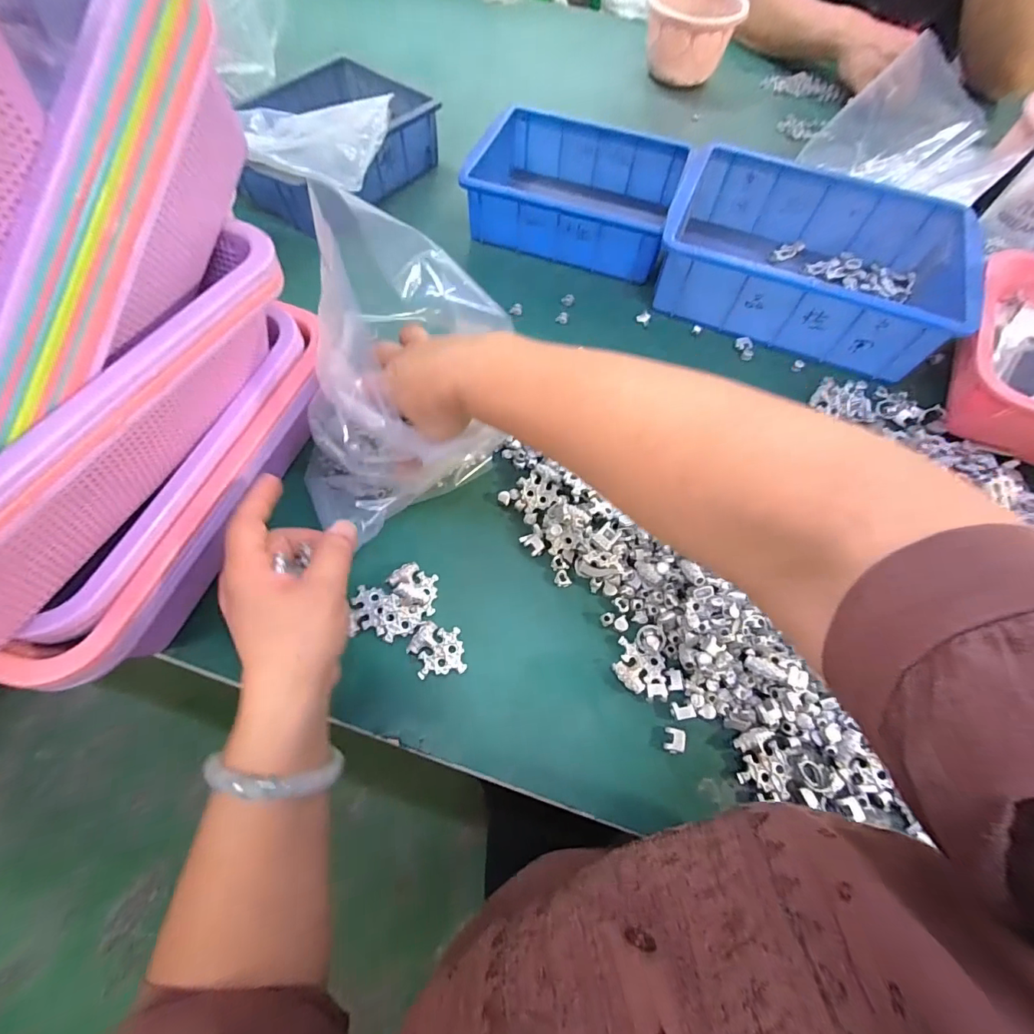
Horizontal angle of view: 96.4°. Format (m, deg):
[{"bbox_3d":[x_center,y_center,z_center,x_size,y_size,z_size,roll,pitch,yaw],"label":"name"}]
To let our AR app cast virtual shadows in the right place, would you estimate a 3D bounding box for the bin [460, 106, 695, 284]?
[{"bbox_3d":[0.068,-0.387,0.558,0.230,0.071,0.184,19,66,7],"label":"bin"}]

